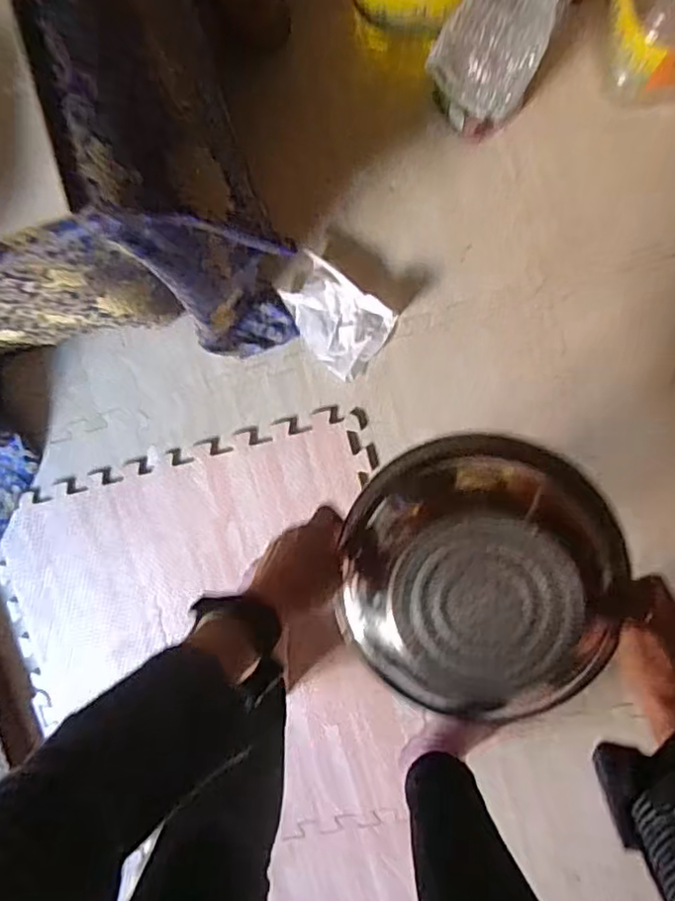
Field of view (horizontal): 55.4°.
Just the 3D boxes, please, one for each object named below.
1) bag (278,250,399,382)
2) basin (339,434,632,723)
[{"bbox_3d":[-0.006,-0.176,0.846,0.145,0.035,0.105,41,98,4],"label":"bag"},{"bbox_3d":[0.116,0.103,0.521,0.222,0.084,0.217,1,94,8],"label":"basin"}]

